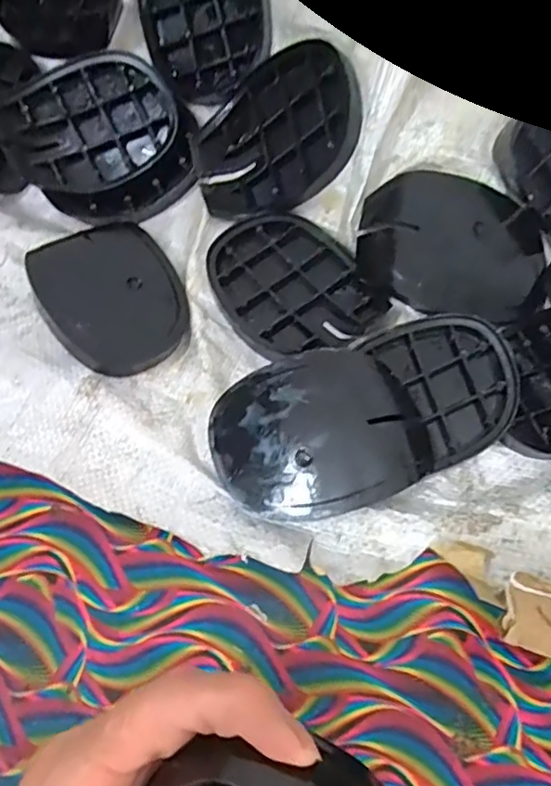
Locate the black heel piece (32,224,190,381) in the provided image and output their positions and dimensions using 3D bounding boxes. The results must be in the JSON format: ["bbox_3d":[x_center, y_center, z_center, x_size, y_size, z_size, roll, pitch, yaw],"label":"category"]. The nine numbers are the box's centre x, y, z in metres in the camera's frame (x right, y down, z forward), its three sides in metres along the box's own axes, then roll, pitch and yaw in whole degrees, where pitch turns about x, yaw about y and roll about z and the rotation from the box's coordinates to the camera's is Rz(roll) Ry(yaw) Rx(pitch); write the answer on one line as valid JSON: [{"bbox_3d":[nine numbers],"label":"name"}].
[{"bbox_3d":[-0.102,-0.062,0.378,0.089,0.014,0.098,-27,82,-34],"label":"black heel piece"}]

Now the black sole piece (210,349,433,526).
[{"bbox_3d":[0.025,0.024,0.332,0.118,0.042,0.086,-10,64,-7],"label":"black sole piece"}]

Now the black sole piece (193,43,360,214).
[{"bbox_3d":[-0.001,-0.169,0.387,0.018,0.117,0.089,-16,79,-58],"label":"black sole piece"}]

